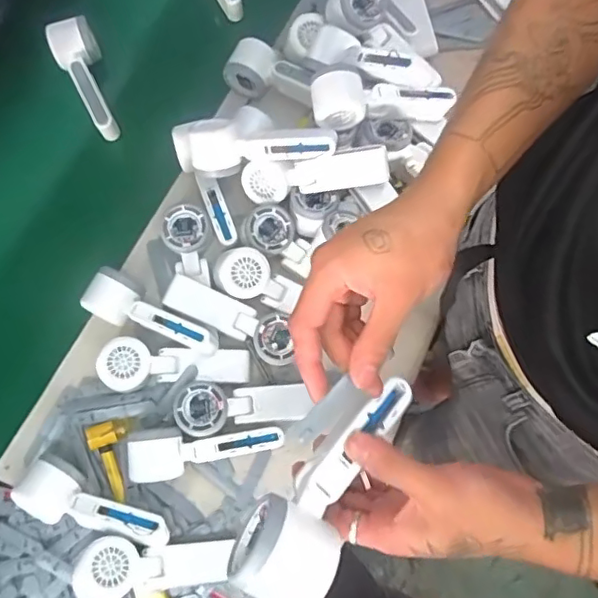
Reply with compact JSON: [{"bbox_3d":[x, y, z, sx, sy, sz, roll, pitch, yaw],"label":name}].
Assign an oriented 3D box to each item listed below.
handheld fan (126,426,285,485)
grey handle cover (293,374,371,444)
[{"bbox_3d":[-0.099,0.160,0.616,0.164,0.047,0.055,-9,78,-3],"label":"handheld fan"},{"bbox_3d":[0.018,0.073,0.367,0.054,0.009,0.020,-35,80,-29],"label":"grey handle cover"}]

